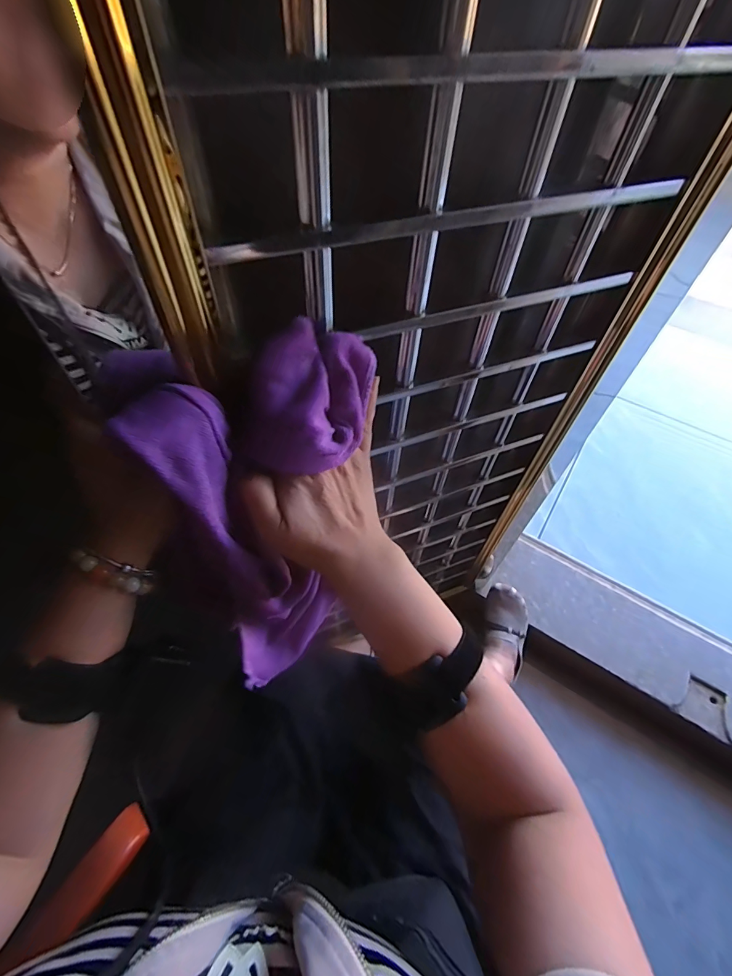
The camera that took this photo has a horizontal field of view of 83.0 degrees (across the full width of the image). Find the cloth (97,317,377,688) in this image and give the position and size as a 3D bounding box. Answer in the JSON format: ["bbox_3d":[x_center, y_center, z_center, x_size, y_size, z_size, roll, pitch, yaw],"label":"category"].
[{"bbox_3d":[-0.087,0.035,0.303,0.142,0.281,0.109,10,33,5],"label":"cloth"}]

